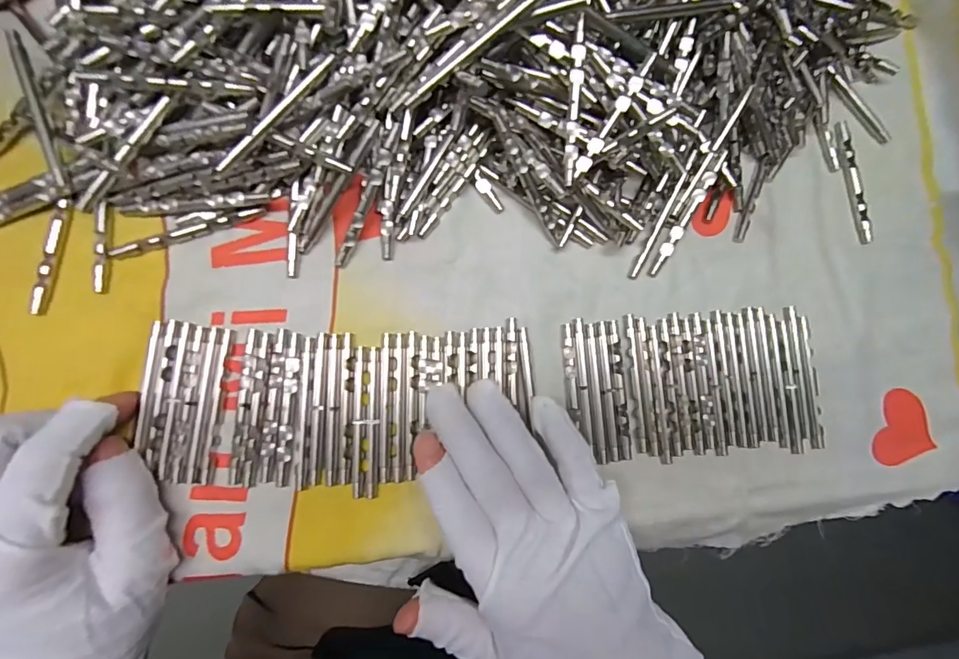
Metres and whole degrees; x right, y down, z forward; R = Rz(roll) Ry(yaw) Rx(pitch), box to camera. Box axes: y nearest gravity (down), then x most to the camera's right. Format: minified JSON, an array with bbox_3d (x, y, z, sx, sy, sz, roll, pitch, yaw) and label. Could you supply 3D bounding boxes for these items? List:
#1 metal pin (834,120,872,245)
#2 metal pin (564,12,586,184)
[{"bbox_3d":[0.205,-0.080,0.252,0.007,0.004,0.067,-10,88,-9],"label":"metal pin"},{"bbox_3d":[0.041,-0.098,0.199,0.006,0.004,0.066,1,103,-7],"label":"metal pin"}]

